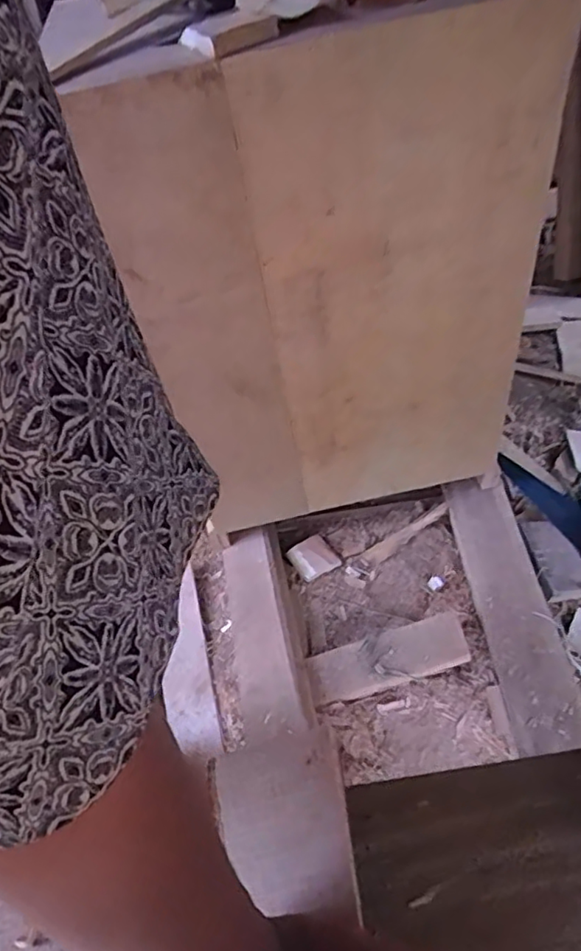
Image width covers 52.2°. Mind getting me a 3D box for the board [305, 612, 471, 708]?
[{"bbox_3d":[0.182,0.346,1.119,0.299,0.029,0.098,-19,54,-2],"label":"board"}]

